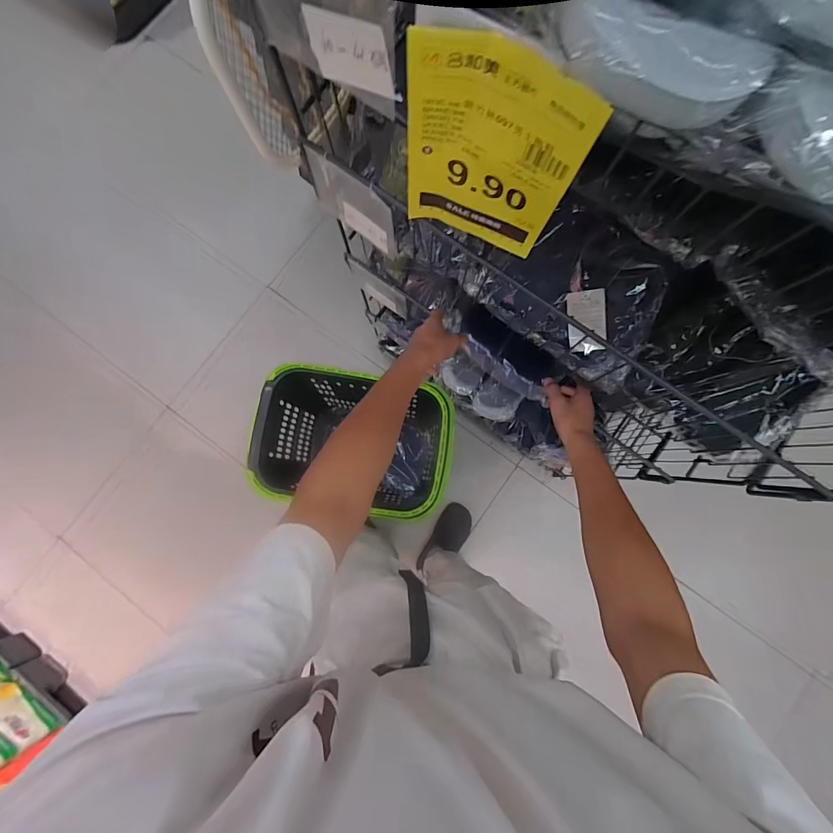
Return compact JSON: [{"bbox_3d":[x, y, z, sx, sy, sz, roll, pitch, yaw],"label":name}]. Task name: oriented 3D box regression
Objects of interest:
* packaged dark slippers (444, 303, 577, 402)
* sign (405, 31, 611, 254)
[{"bbox_3d":[0.160,-0.120,0.719,0.231,0.053,0.103,35,83,5],"label":"packaged dark slippers"},{"bbox_3d":[0.058,-0.210,0.337,0.138,0.190,0.020,22,82,3],"label":"sign"}]

